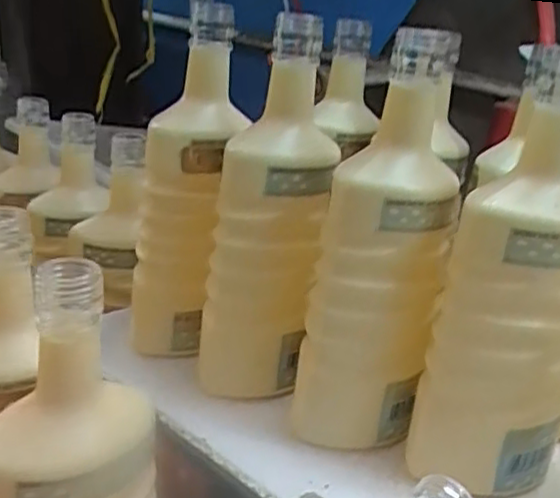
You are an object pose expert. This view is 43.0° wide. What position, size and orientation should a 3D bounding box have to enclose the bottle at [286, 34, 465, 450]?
[{"bbox_3d":[0.061,0.000,0.431,0.078,0.241,0.074,8,24,7],"label":"bottle"}]

